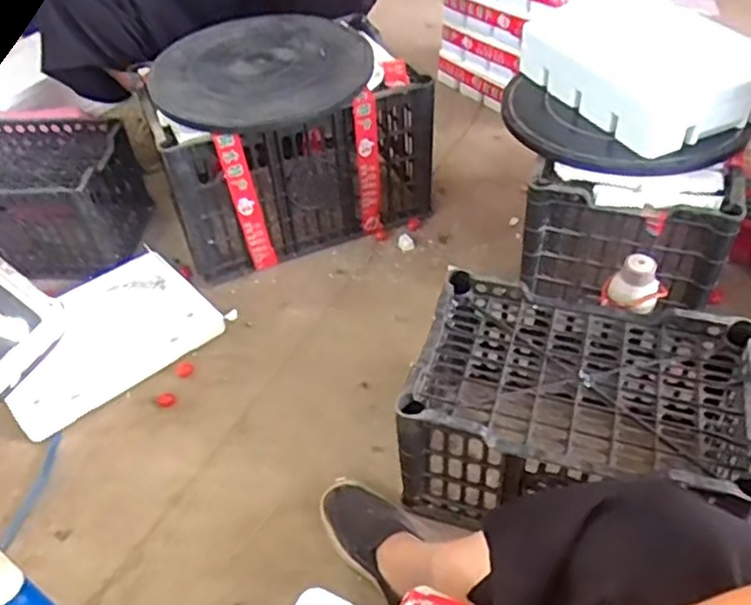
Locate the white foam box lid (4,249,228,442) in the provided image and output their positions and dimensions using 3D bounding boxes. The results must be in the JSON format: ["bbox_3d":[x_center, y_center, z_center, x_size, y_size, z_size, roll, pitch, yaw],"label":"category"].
[{"bbox_3d":[-0.473,0.051,1.132,0.347,0.024,0.270,-37,55,-25],"label":"white foam box lid"}]

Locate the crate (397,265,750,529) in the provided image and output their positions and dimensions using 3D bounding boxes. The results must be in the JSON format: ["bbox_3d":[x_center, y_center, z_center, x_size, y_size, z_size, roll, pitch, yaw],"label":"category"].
[{"bbox_3d":[0.247,0.139,0.839,0.378,0.191,0.256,11,50,14],"label":"crate"}]

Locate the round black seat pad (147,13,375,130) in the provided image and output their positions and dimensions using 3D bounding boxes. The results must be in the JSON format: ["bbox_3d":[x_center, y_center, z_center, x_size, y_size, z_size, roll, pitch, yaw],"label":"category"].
[{"bbox_3d":[-0.209,-0.425,1.151,0.364,0.045,0.330,-19,49,-11],"label":"round black seat pad"}]

